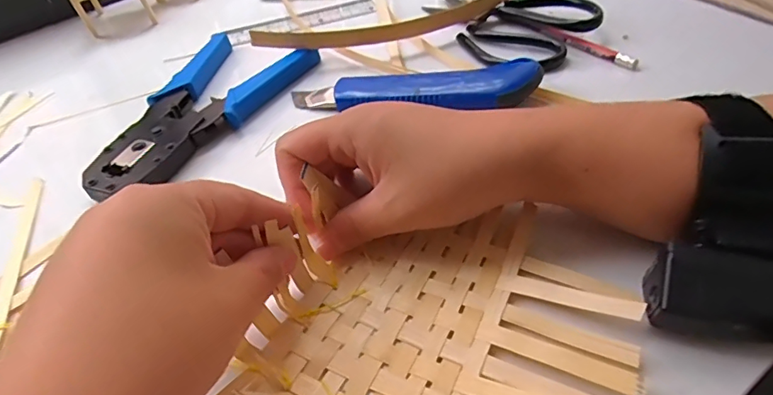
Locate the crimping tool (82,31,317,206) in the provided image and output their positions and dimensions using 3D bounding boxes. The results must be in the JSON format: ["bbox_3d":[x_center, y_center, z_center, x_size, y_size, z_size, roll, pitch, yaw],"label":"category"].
[{"bbox_3d":[-0.147,-0.069,0.372,0.096,0.017,0.188,21,52,26],"label":"crimping tool"}]

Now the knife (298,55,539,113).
[{"bbox_3d":[0.016,-0.073,0.341,0.172,0.022,0.041,0,46,9],"label":"knife"}]

